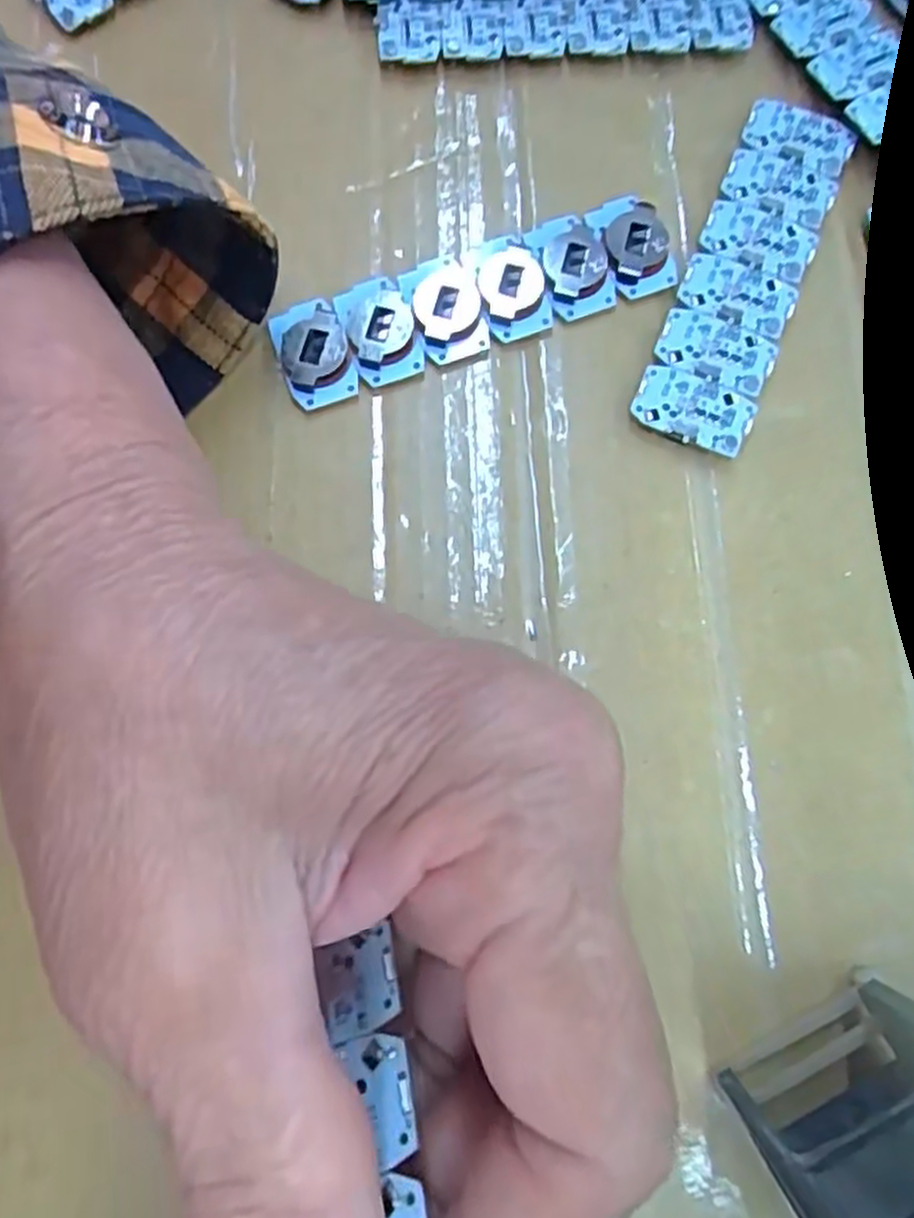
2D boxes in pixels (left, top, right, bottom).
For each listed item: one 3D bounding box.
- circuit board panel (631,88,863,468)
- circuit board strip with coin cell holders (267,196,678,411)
[{"bbox_3d":[0.077,-0.090,0.213,0.029,0.007,0.105,22,76,7],"label":"circuit board panel"},{"bbox_3d":[0.005,-0.083,0.210,0.105,0.005,0.029,-21,75,-4],"label":"circuit board strip with coin cell holders"}]

